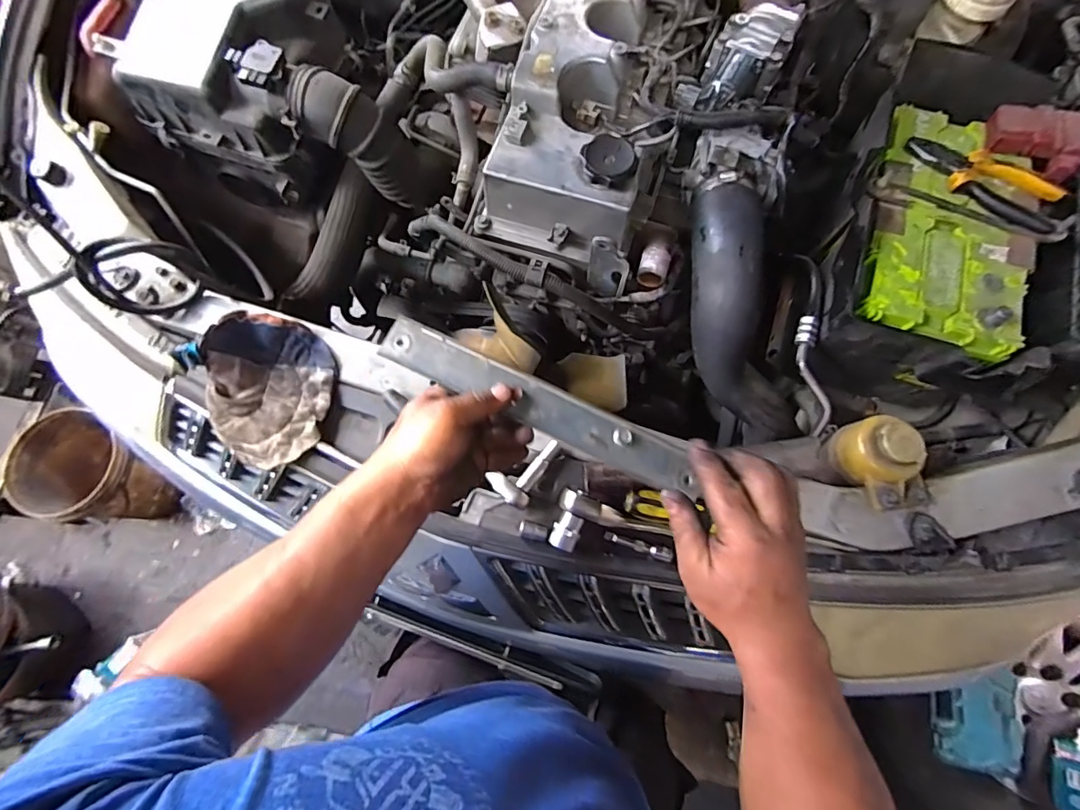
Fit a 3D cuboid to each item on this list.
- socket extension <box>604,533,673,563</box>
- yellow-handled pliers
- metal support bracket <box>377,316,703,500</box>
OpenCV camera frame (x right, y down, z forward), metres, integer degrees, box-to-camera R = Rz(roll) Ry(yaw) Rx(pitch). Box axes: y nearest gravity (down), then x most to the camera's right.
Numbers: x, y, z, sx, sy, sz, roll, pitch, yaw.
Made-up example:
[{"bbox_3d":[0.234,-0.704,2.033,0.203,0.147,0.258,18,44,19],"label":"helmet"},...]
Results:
[{"bbox_3d":[0.107,0.154,0.544,0.073,0.009,0.013,15,75,5],"label":"socket extension"},{"bbox_3d":[0.504,-0.259,0.572,0.170,0.022,0.059,36,78,10],"label":"yellow-handled pliers"},{"bbox_3d":[-0.003,-0.002,0.432,0.285,0.012,0.041,25,76,5],"label":"metal support bracket"}]

